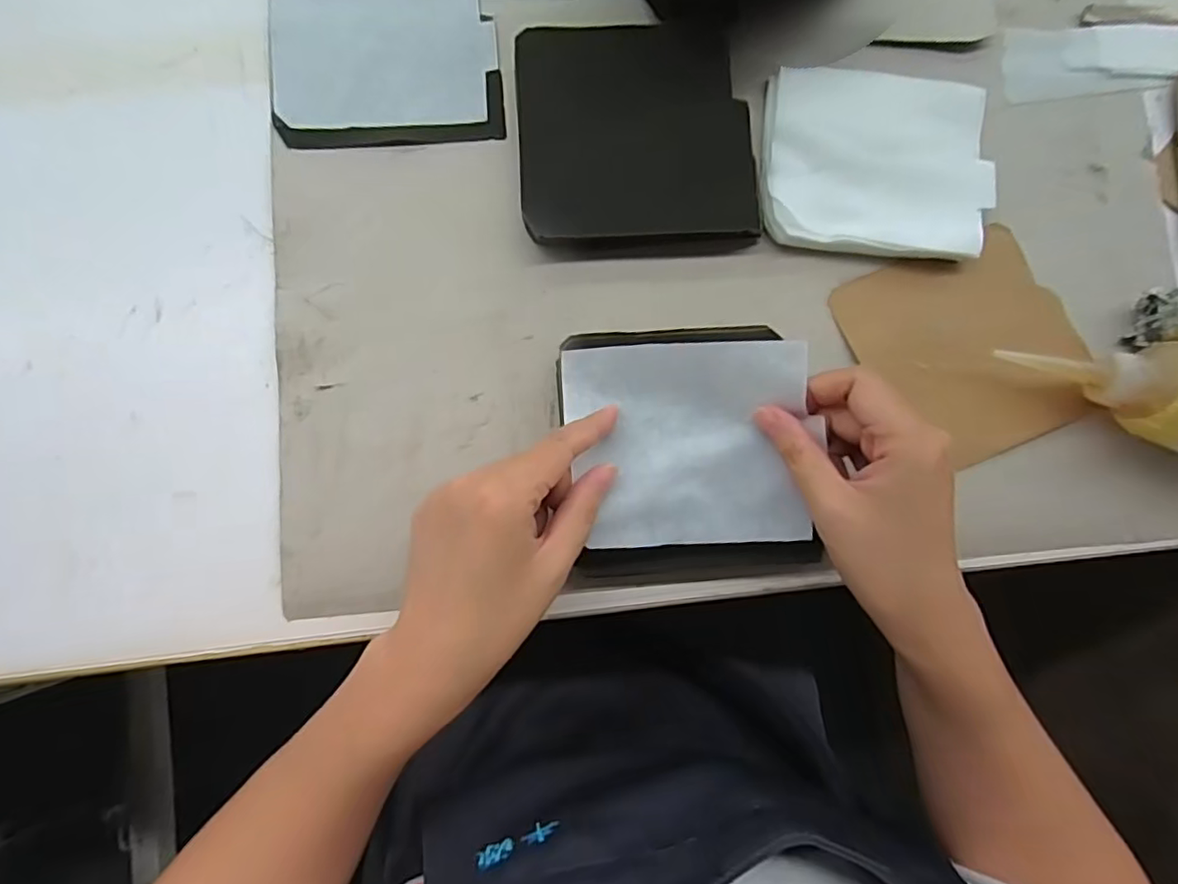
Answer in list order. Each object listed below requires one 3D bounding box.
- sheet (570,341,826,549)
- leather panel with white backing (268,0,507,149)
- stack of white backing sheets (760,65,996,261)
[{"bbox_3d":[0.047,0.002,0.305,0.117,0.041,0.107,-2,85,-3],"label":"sheet"},{"bbox_3d":[-0.125,-0.244,0.370,0.133,0.006,0.128,-5,85,-4],"label":"leather panel with white backing"},{"bbox_3d":[0.173,-0.168,0.363,0.133,0.012,0.108,7,84,-2],"label":"stack of white backing sheets"}]

